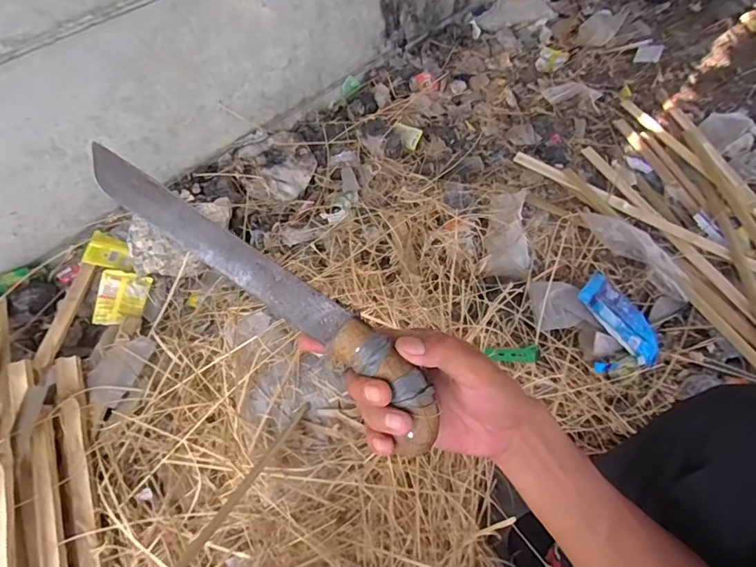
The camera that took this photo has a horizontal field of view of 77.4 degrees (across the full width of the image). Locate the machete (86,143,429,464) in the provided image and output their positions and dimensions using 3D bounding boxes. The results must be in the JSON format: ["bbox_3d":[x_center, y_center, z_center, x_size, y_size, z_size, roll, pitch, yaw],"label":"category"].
[{"bbox_3d":[-0.087,0.000,0.330,0.314,0.028,0.042,35,64,11],"label":"machete"}]

